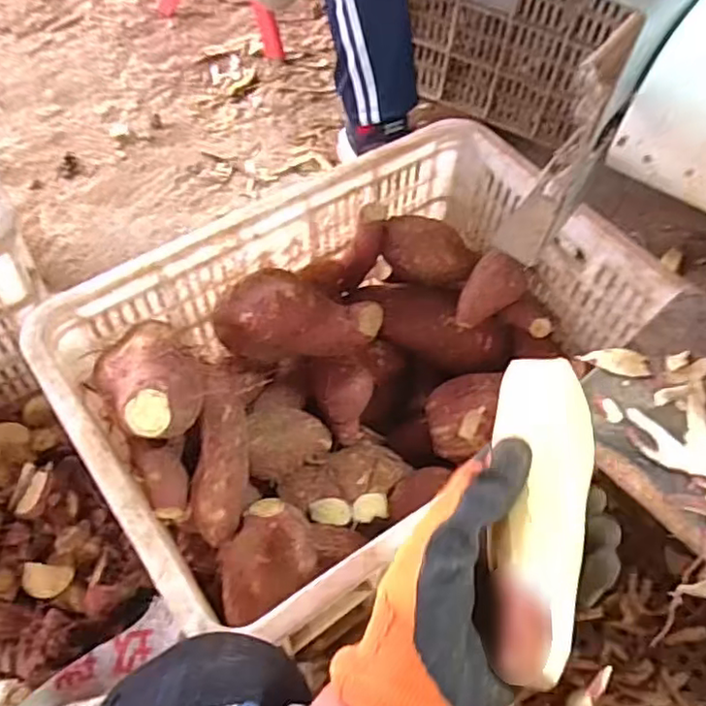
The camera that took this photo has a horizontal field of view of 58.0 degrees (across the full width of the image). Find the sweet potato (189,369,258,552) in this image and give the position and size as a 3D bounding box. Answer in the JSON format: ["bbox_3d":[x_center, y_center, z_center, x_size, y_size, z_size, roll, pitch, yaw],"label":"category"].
[{"bbox_3d":[-0.123,0.089,0.624,0.047,0.056,0.186,5,55,0],"label":"sweet potato"}]

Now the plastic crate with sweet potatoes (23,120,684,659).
[{"bbox_3d":[0.006,0.021,0.662,0.513,0.222,0.344,-31,62,-22],"label":"plastic crate with sweet potatoes"}]

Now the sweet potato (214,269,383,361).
[{"bbox_3d":[-0.056,-0.044,0.658,0.170,0.066,0.075,-7,56,-8],"label":"sweet potato"}]

